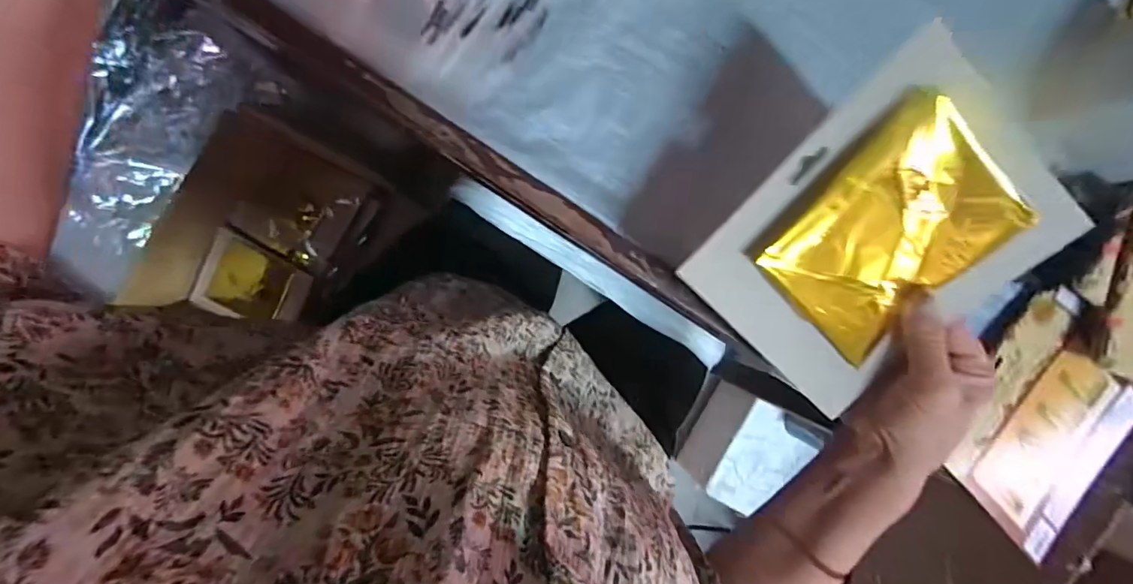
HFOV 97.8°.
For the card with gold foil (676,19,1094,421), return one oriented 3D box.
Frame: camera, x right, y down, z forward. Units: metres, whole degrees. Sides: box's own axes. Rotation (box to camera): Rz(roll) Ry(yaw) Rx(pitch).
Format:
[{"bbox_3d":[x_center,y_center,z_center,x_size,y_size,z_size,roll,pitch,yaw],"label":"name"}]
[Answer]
[{"bbox_3d":[0.192,-0.026,0.304,0.162,0.016,0.188,40,106,-13],"label":"card with gold foil"}]

